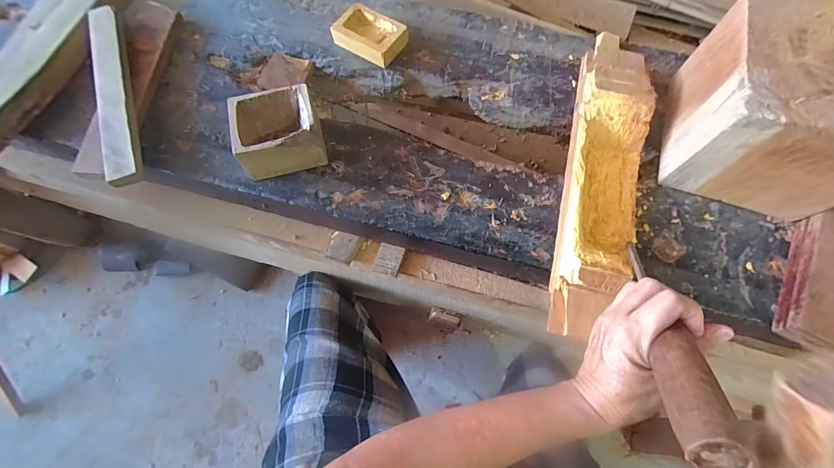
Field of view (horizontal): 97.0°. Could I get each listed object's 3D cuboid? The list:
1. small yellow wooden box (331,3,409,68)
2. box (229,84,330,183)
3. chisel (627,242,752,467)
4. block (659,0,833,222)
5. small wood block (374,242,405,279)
[{"bbox_3d":[-0.069,-0.296,0.544,0.095,0.024,0.069,34,72,12],"label":"small yellow wooden box"},{"bbox_3d":[-0.171,-0.126,0.466,0.096,0.067,0.088,-12,69,-6],"label":"box"},{"bbox_3d":[0.205,0.071,0.312,0.033,0.028,0.263,28,28,9],"label":"chisel"},{"bbox_3d":[0.412,-0.144,0.423,0.164,0.142,0.180,18,69,6],"label":"block"},{"bbox_3d":[-0.038,0.034,0.494,0.033,0.009,0.043,14,69,4],"label":"small wood block"}]

